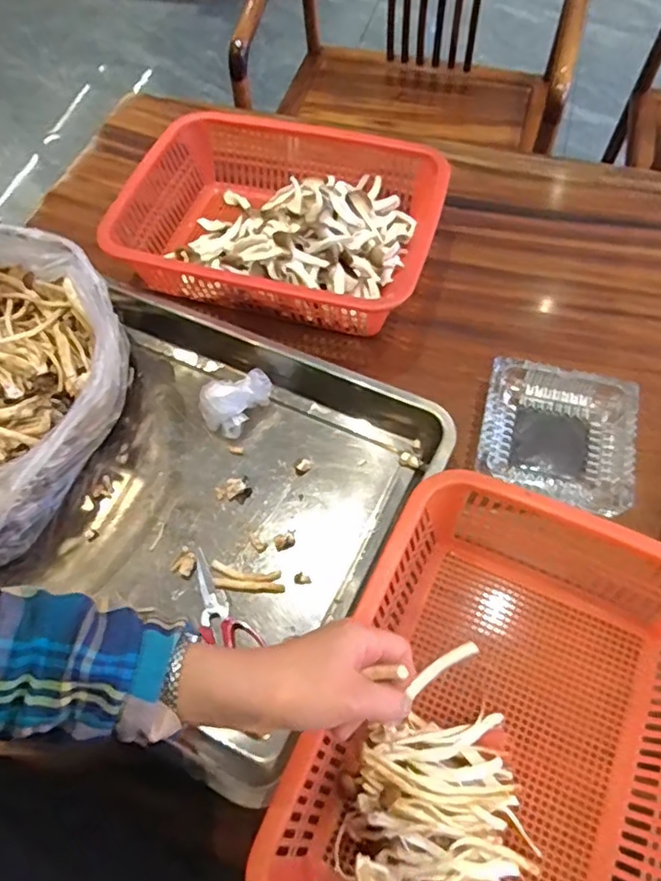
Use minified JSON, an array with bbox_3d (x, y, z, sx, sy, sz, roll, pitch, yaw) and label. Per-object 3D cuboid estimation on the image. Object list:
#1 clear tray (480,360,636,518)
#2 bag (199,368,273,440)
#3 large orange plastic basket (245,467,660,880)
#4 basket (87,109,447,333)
[{"bbox_3d":[0.230,-0.006,0.627,0.146,0.042,0.146,13,63,9],"label":"clear tray"},{"bbox_3d":[-0.104,-0.045,0.659,0.052,0.060,0.075,39,70,21],"label":"bag"},{"bbox_3d":[0.135,0.234,0.479,0.273,0.116,0.367,21,65,14],"label":"large orange plastic basket"},{"bbox_3d":[-0.059,-0.274,0.763,0.375,0.100,0.284,12,63,9],"label":"basket"}]

